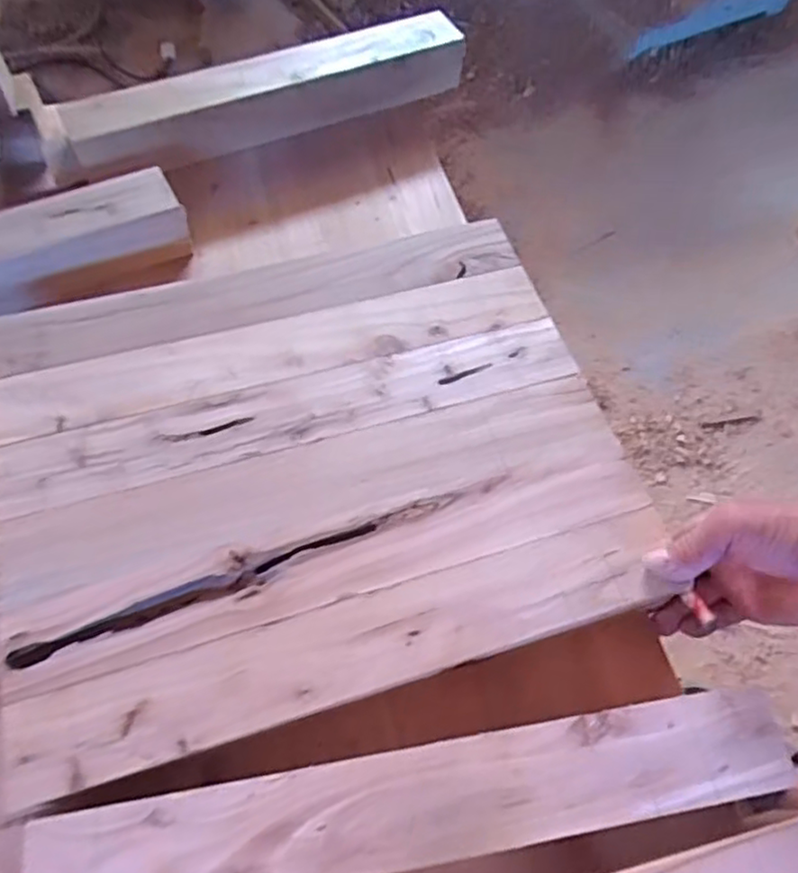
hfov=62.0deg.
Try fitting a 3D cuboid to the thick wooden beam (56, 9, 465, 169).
[{"bbox_3d":[-0.129,-0.364,0.699,0.421,0.055,0.073,-21,65,-14],"label":"thick wooden beam"}]

